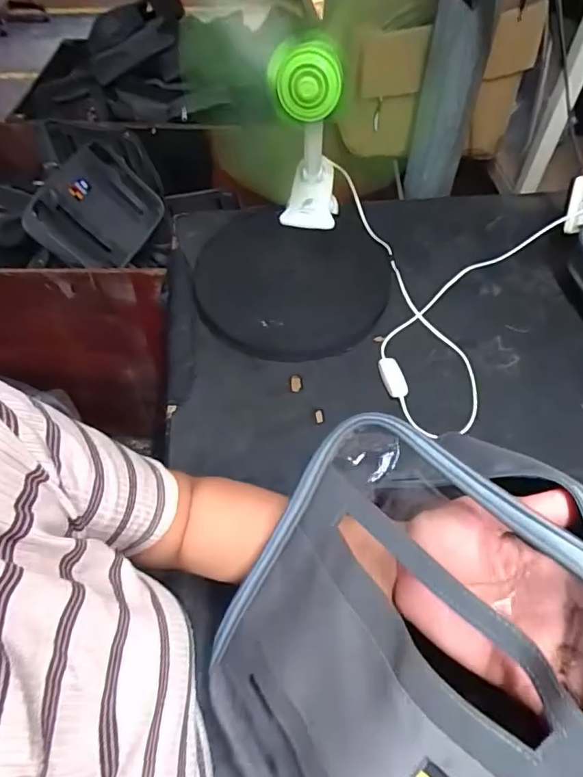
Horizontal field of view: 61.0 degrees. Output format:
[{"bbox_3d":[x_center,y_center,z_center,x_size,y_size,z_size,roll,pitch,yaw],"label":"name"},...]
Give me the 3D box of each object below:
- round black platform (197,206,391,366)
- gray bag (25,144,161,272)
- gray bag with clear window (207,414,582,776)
[{"bbox_3d":[-0.003,-0.154,0.715,0.276,0.037,0.262,0,53,-1],"label":"round black platform"},{"bbox_3d":[-0.445,-0.407,1.142,0.060,0.229,0.278,-7,49,50],"label":"gray bag"},{"bbox_3d":[0.052,0.168,0.285,0.063,0.293,0.215,11,24,-41],"label":"gray bag with clear window"}]

